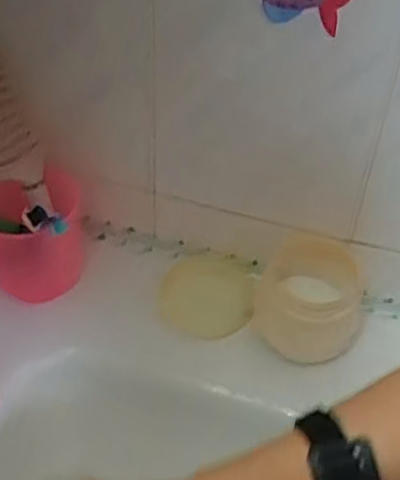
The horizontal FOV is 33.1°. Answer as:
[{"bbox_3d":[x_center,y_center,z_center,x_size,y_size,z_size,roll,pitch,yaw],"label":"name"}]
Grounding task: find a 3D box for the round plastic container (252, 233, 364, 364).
[{"bbox_3d":[0.103,0.052,0.631,0.094,0.071,0.100,2,45,-2],"label":"round plastic container"}]

